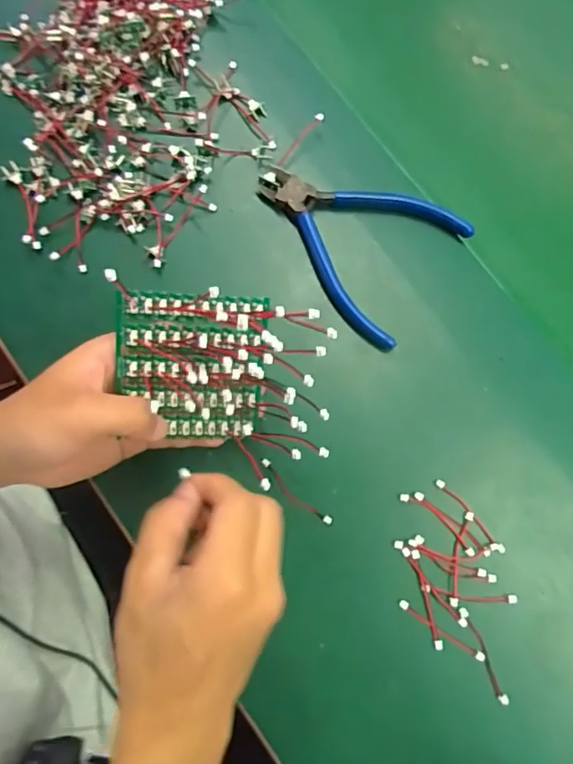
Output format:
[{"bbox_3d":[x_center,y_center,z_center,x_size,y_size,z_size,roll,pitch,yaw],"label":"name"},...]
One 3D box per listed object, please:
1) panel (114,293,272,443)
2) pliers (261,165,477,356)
[{"bbox_3d":[-0.052,-0.009,0.306,0.080,0.008,0.083,0,111,-11],"label":"panel"},{"bbox_3d":[0.043,-0.102,0.370,0.136,0.020,0.103,37,80,6],"label":"pliers"}]

